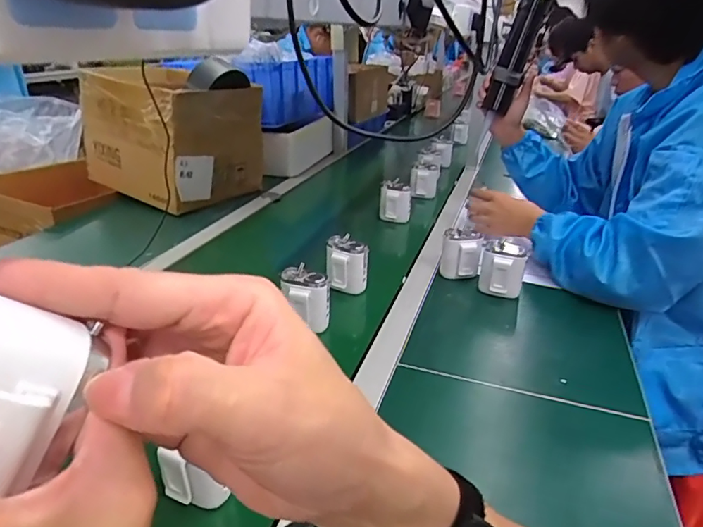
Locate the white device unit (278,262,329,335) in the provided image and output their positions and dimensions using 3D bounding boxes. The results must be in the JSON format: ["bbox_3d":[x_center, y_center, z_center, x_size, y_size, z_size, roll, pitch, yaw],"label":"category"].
[{"bbox_3d":[-0.066,0.051,0.701,0.072,0.077,0.041,15,27,24],"label":"white device unit"}]

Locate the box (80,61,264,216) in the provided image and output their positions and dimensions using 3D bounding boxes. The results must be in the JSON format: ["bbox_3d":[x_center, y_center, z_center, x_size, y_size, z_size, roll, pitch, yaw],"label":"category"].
[{"bbox_3d":[-0.418,-0.303,1.223,0.338,0.243,0.288,20,29,31],"label":"box"}]

